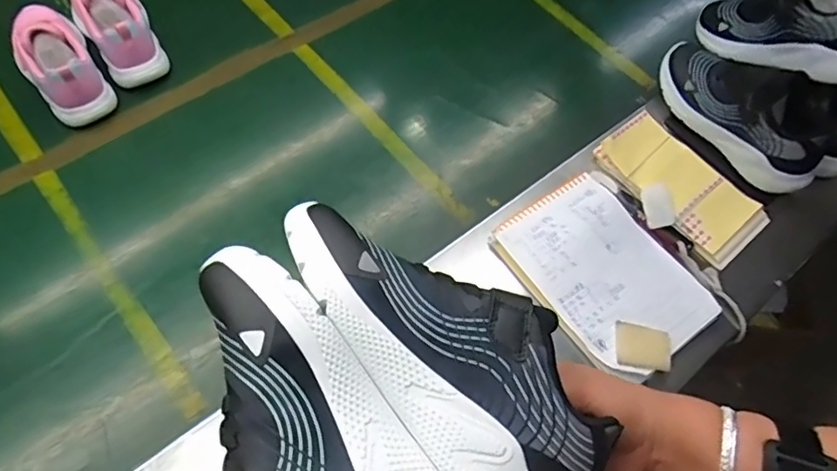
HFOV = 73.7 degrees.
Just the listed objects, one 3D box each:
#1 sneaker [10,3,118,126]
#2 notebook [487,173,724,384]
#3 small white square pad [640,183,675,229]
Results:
[{"bbox_3d":[-0.441,-0.215,0.672,0.082,0.082,0.163,-30,69,-18],"label":"sneaker"},{"bbox_3d":[0.202,0.035,0.603,0.158,0.015,0.210,-31,69,-19],"label":"notebook"},{"bbox_3d":[0.280,-0.036,0.654,0.034,0.008,0.054,-1,63,-5],"label":"small white square pad"}]

